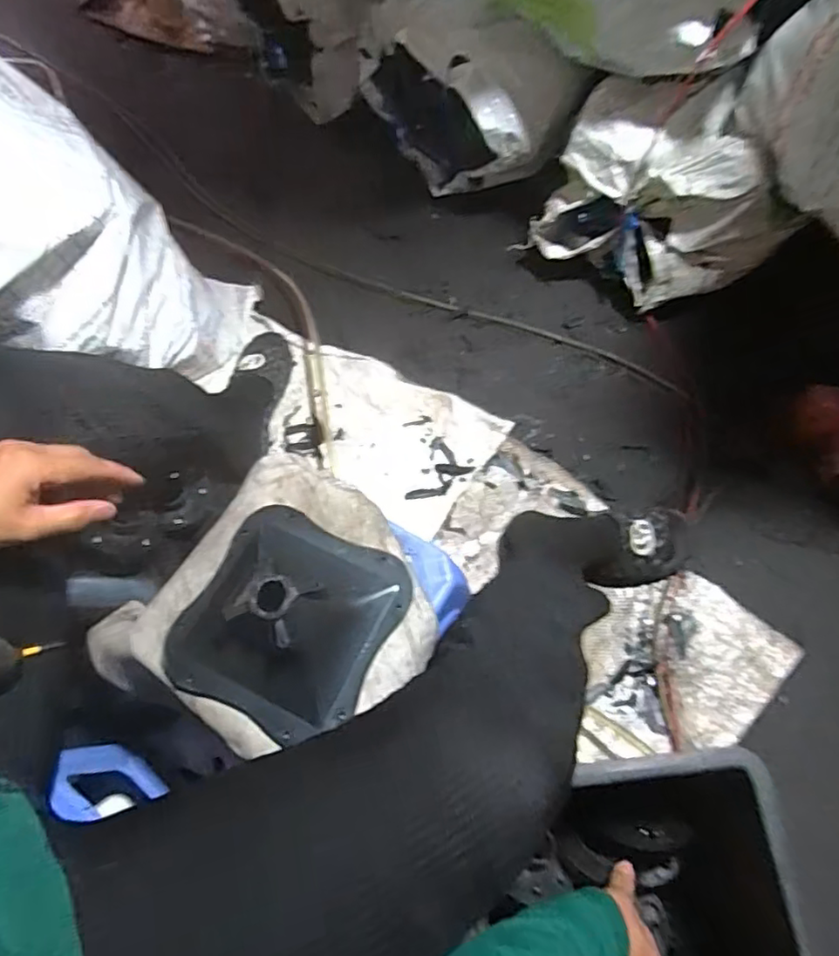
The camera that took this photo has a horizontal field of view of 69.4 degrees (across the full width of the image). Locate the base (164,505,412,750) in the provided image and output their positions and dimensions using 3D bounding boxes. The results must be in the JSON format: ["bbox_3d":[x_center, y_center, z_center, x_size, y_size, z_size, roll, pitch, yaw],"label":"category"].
[{"bbox_3d":[-0.121,0.113,0.527,0.183,0.066,0.184,23,67,14],"label":"base"}]

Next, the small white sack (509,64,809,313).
[{"bbox_3d":[0.367,-0.429,0.925,0.371,0.226,0.187,32,69,18],"label":"small white sack"}]

